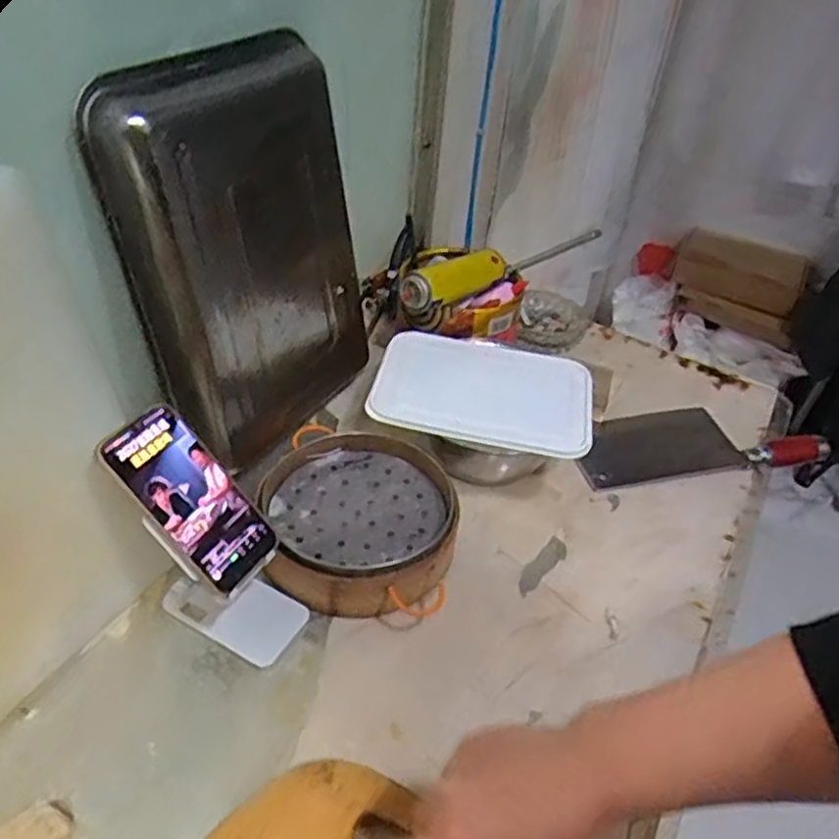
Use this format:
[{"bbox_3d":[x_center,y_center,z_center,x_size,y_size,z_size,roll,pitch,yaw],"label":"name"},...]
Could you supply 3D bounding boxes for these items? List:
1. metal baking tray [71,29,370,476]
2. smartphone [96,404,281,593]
[{"bbox_3d":[-0.146,-0.146,0.684,0.051,0.353,0.265,12,37,33],"label":"metal baking tray"},{"bbox_3d":[-0.172,0.058,0.558,0.142,0.007,0.069,51,47,-9],"label":"smartphone"}]

